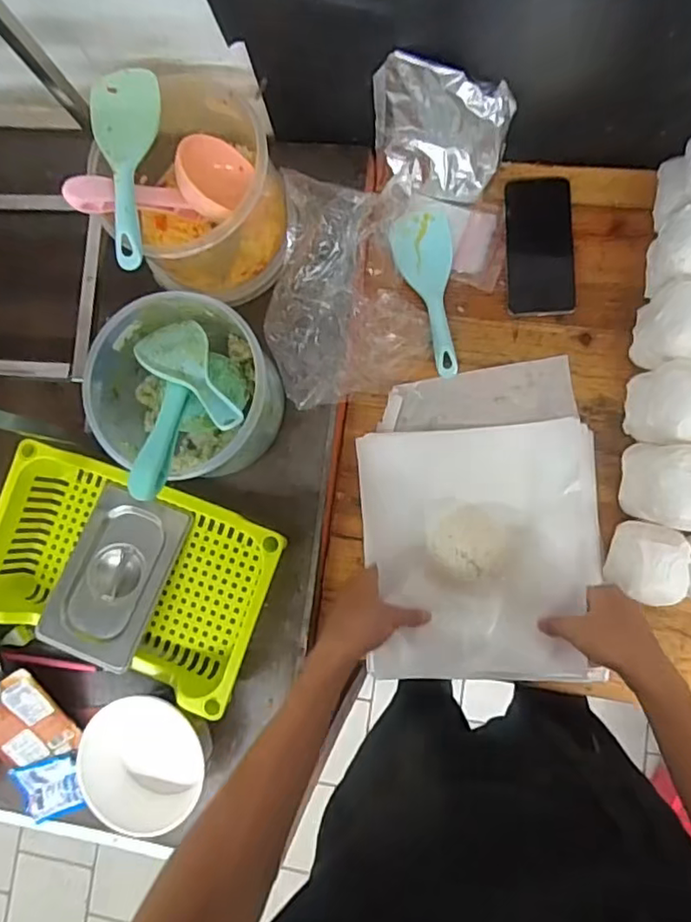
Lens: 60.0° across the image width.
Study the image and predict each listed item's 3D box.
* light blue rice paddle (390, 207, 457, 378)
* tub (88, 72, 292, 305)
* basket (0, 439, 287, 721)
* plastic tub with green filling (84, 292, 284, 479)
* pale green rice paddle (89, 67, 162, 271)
[{"bbox_3d":[0.093,-0.196,0.686,0.066,0.015,0.195,-5,84,7],"label":"light blue rice paddle"},{"bbox_3d":[-0.146,-0.279,0.607,0.185,0.110,0.186,-1,85,7],"label":"tub"},{"bbox_3d":[-0.224,0.118,0.626,0.296,0.071,0.187,20,88,9],"label":"basket"},{"bbox_3d":[-0.154,-0.070,0.608,0.168,0.115,0.167,-1,85,7],"label":"plastic tub with green filling"},{"bbox_3d":[-0.201,-0.271,0.550,0.062,0.019,0.185,-5,84,7],"label":"pale green rice paddle"}]

